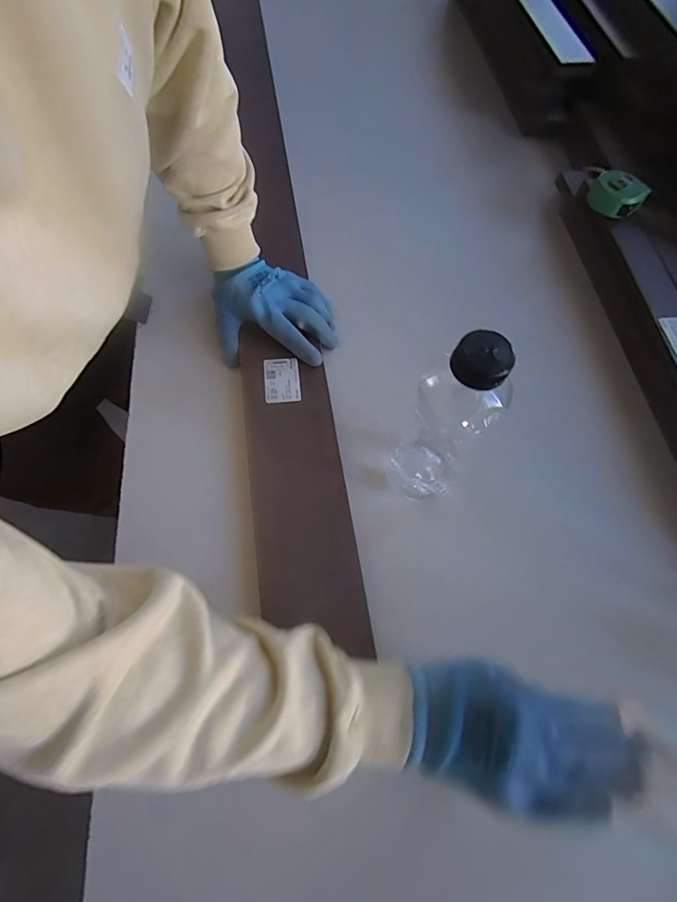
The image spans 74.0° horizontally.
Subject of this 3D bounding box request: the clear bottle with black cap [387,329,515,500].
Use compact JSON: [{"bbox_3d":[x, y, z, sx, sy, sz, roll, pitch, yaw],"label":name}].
[{"bbox_3d":[0.090,-0.016,0.398,0.066,0.224,0.057,31,66,11],"label":"clear bottle with black cap"}]

